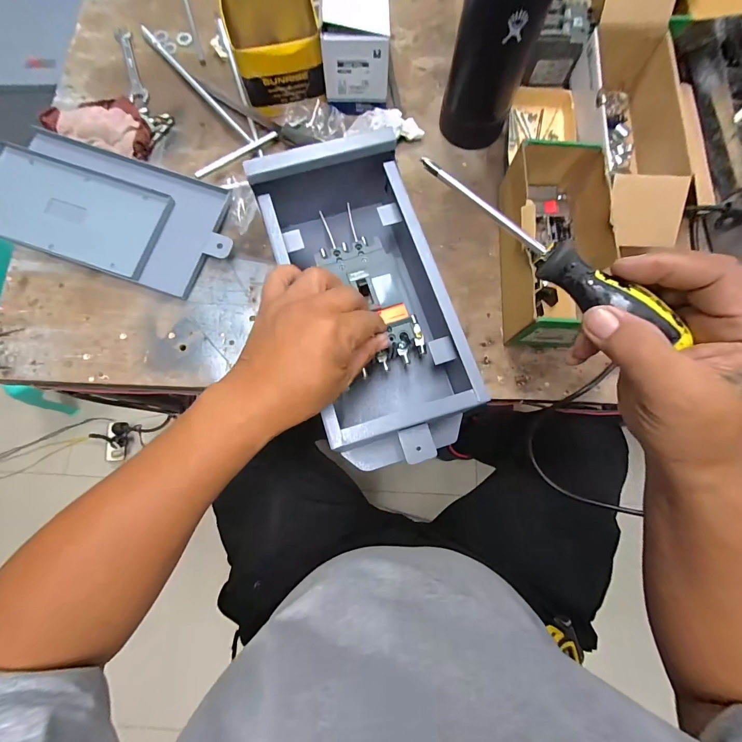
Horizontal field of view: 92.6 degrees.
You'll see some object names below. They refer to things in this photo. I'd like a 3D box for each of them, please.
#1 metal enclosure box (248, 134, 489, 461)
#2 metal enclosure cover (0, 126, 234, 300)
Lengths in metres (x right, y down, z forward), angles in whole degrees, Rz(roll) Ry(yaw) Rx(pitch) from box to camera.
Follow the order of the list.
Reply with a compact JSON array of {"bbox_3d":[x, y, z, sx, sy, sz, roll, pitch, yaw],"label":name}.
[{"bbox_3d":[-0.007,-0.072,0.394,0.153,0.112,0.343,-19,81,-5],"label":"metal enclosure box"},{"bbox_3d":[-0.351,-0.212,0.464,0.331,0.021,0.155,18,78,7],"label":"metal enclosure cover"}]

